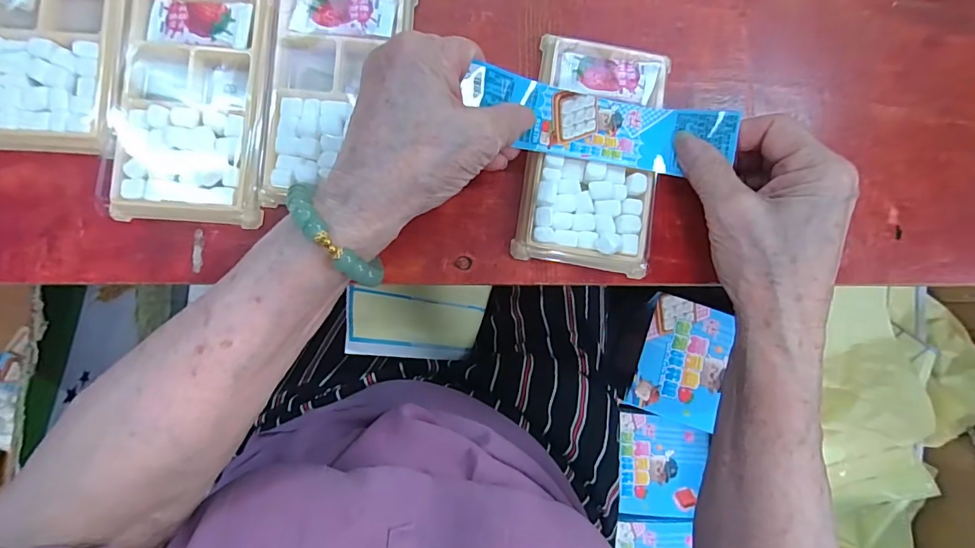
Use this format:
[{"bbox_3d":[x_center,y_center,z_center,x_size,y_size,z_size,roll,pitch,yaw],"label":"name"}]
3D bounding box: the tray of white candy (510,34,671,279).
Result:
[{"bbox_3d":[0.063,-0.071,0.276,0.078,0.016,0.133,9,85,-4],"label":"tray of white candy"}]

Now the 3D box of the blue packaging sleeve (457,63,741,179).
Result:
[{"bbox_3d":[0.061,-0.085,0.255,0.144,0.031,0.037,10,85,-7],"label":"blue packaging sleeve"}]

